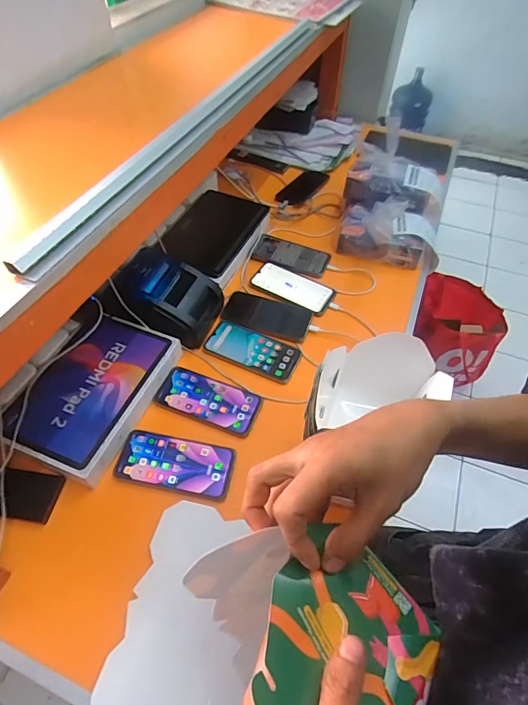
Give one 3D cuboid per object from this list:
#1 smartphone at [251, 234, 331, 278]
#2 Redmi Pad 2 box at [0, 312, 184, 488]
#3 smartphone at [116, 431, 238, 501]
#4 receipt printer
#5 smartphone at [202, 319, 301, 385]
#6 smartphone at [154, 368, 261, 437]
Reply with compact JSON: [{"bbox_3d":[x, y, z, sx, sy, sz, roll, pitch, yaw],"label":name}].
[{"bbox_3d":[0.060,-0.217,0.891,0.164,0.012,0.089,17,62,6],"label":"smartphone"},{"bbox_3d":[-0.270,0.057,0.645,0.175,0.049,0.263,19,54,13],"label":"Redmi Pad 2 box"},{"bbox_3d":[-0.131,0.164,0.597,0.167,0.006,0.079,10,53,6],"label":"smartphone"},{"bbox_3d":[-0.169,-0.103,0.730,0.165,0.105,0.140,17,54,11],"label":"receipt printer"},{"bbox_3d":[-0.021,-0.007,0.729,0.170,0.012,0.084,21,55,14],"label":"smartphone"},{"bbox_3d":[-0.090,0.076,0.662,0.163,0.009,0.081,17,54,12],"label":"smartphone"}]

